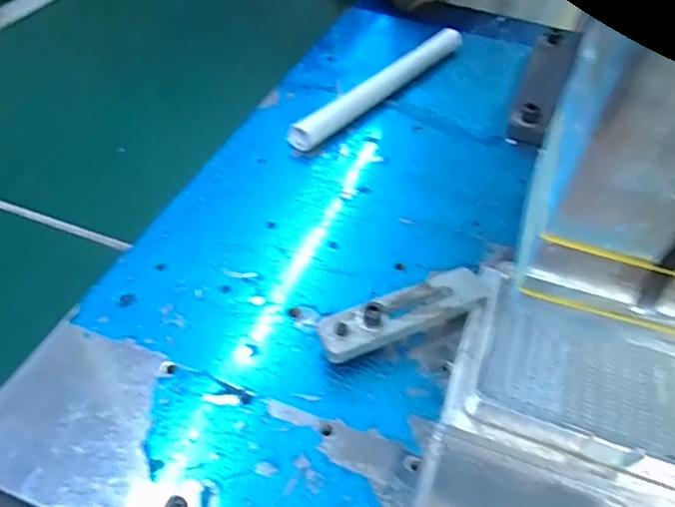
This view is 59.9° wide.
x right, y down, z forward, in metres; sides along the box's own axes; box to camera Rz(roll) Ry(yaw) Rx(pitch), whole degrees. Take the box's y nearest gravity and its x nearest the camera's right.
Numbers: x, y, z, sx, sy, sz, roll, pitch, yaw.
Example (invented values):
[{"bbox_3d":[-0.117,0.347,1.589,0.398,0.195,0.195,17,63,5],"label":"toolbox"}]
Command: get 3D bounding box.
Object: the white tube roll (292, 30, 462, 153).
[{"bbox_3d":[0.053,-0.193,0.663,0.027,0.031,0.292,34,52,24],"label":"white tube roll"}]

